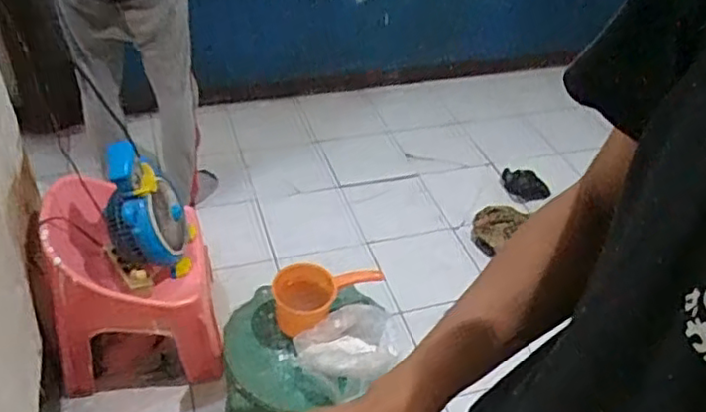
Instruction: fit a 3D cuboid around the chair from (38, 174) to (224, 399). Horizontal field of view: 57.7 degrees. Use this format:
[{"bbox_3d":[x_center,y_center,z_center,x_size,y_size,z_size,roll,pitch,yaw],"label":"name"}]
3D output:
[{"bbox_3d":[-0.515,0.166,1.514,0.351,0.417,0.342,-8,41,-14],"label":"chair"}]

